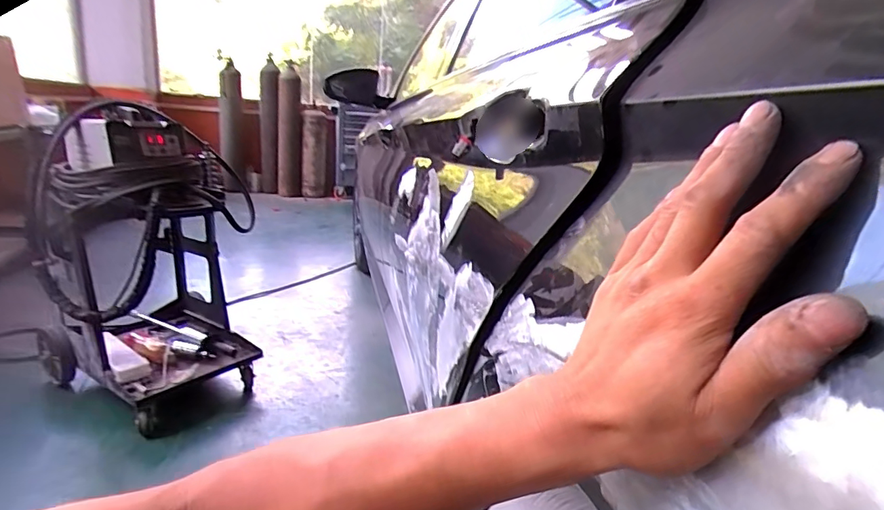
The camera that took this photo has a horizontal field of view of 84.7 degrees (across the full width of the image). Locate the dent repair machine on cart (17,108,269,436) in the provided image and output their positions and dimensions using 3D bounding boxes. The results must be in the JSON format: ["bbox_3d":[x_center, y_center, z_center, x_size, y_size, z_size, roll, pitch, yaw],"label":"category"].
[{"bbox_3d":[-0.879,-0.007,1.434,0.486,0.801,0.504,19,21,41],"label":"dent repair machine on cart"}]

